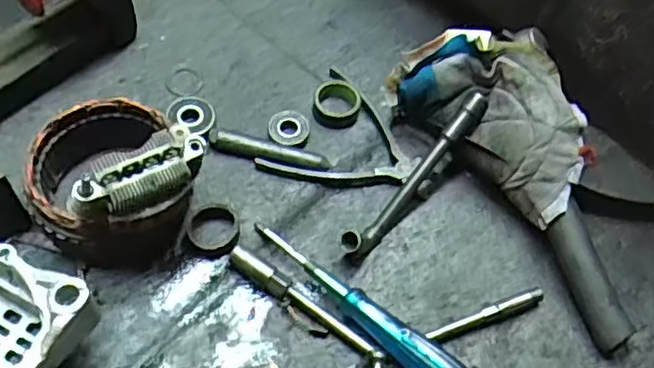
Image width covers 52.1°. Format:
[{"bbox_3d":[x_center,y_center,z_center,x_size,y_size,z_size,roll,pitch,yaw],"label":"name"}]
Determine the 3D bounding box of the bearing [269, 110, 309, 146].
[{"bbox_3d":[-0.032,-0.045,0.565,0.033,0.013,0.033,2,58,-3],"label":"bearing"}]

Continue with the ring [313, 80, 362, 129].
[{"bbox_3d":[0.009,-0.069,0.577,0.041,0.018,0.042,2,58,-3],"label":"ring"}]

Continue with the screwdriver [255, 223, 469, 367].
[{"bbox_3d":[0.023,0.088,0.477,0.182,0.026,0.025,38,63,23],"label":"screwdriver"}]

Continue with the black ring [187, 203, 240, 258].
[{"bbox_3d":[-0.086,0.032,0.511,0.039,0.017,0.042,2,58,-3],"label":"black ring"}]

